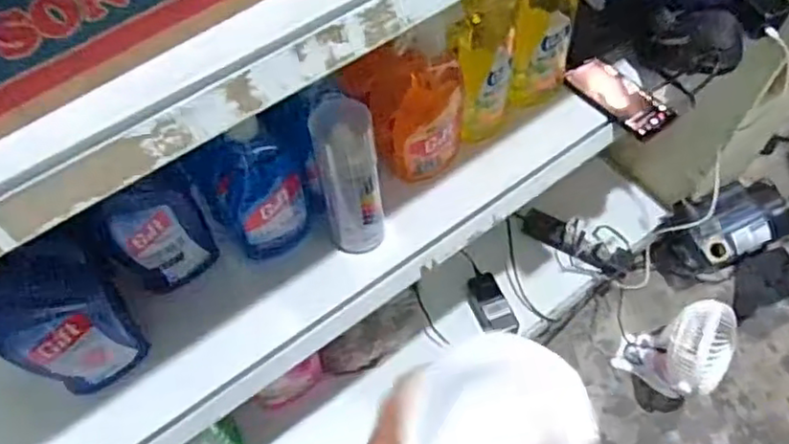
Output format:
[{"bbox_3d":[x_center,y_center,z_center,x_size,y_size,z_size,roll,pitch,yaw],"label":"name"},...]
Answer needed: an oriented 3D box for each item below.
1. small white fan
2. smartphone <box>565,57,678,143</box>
[{"bbox_3d":[0.549,0.247,1.226,0.140,0.232,0.174,-27,61,-14],"label":"small white fan"},{"bbox_3d":[0.316,-0.176,0.889,0.074,0.015,0.149,-35,64,-19],"label":"smartphone"}]

